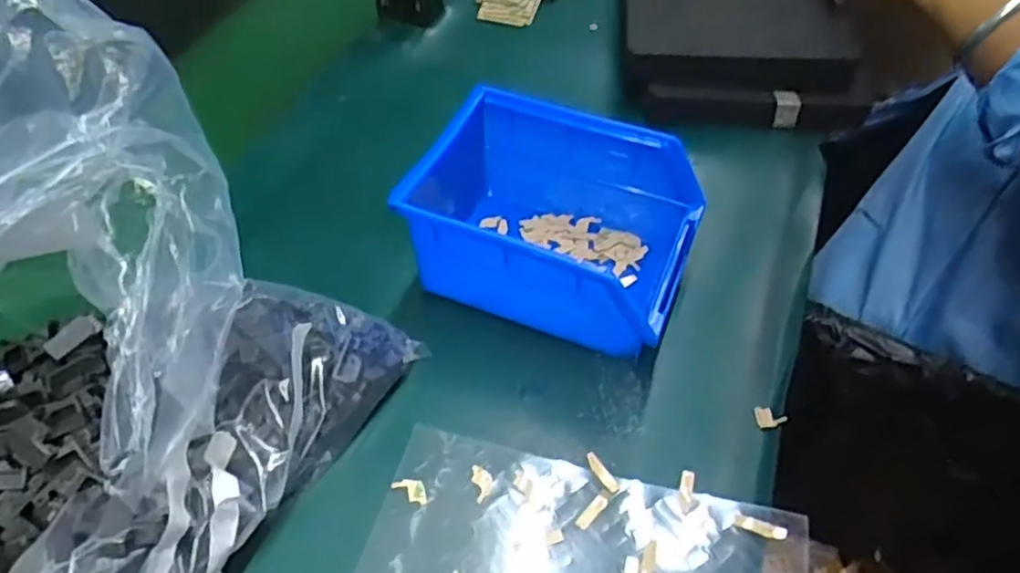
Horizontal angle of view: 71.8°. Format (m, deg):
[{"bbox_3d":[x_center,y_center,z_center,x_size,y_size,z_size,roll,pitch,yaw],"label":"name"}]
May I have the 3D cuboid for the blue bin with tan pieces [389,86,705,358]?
[{"bbox_3d":[0.025,-0.032,0.373,0.137,0.069,0.101,17,52,17],"label":"blue bin with tan pieces"}]

